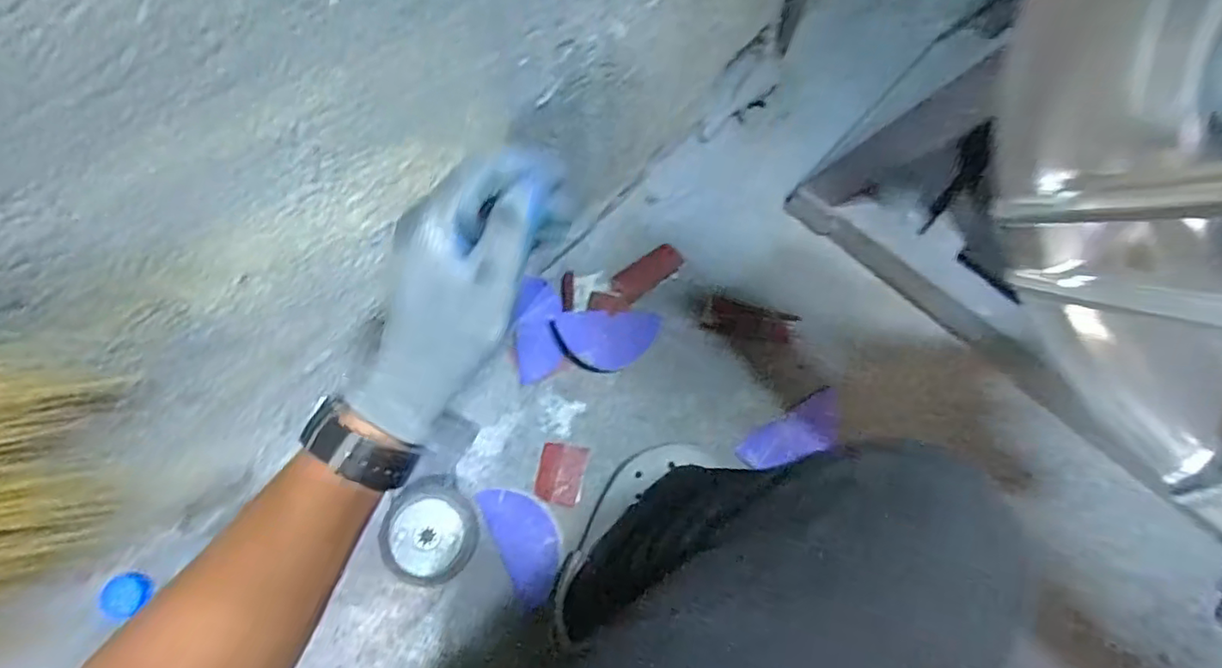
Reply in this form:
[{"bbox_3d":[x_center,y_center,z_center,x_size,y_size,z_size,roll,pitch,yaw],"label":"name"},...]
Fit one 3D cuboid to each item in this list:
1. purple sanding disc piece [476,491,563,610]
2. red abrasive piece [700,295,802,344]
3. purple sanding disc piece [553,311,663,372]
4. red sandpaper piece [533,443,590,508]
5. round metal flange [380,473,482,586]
[{"bbox_3d":[-0.100,0.246,0.718,0.070,0.004,0.142,-25,76,-10],"label":"purple sanding disc piece"},{"bbox_3d":[0.181,-0.017,0.789,0.110,0.016,0.047,15,74,5],"label":"red abrasive piece"},{"bbox_3d":[-0.003,0.008,0.771,0.137,0.015,0.073,1,96,-20],"label":"purple sanding disc piece"},{"bbox_3d":[-0.061,0.173,0.747,0.057,0.007,0.072,10,74,4],"label":"red sandpaper piece"},{"bbox_3d":[-0.211,0.232,0.709,0.105,0.026,0.121,17,74,6],"label":"round metal flange"}]

